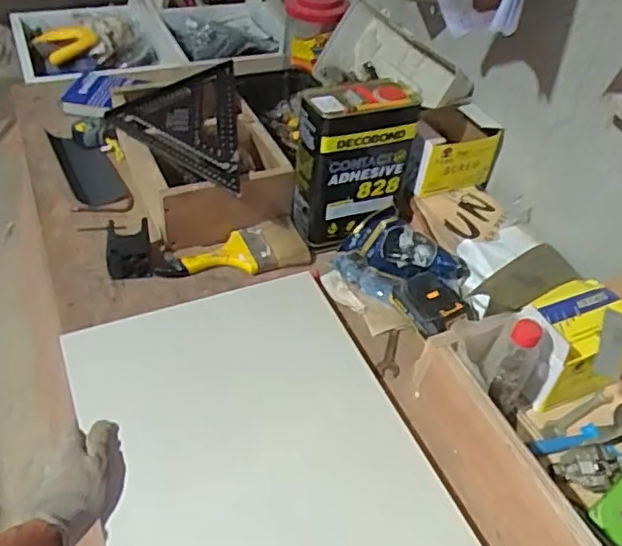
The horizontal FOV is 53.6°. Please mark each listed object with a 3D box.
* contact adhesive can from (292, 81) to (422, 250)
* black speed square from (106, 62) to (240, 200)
[{"bbox_3d":[0.064,-0.166,0.985,0.178,0.238,0.119,-5,45,-12],"label":"contact adhesive can"},{"bbox_3d":[-0.238,-0.265,1.074,0.217,0.034,0.430,-1,45,-9],"label":"black speed square"}]

